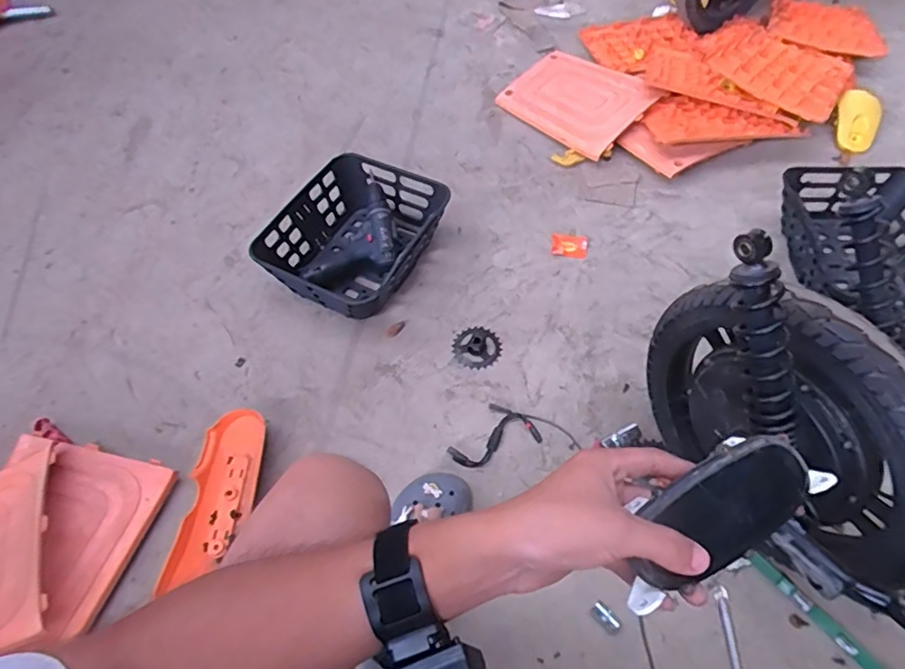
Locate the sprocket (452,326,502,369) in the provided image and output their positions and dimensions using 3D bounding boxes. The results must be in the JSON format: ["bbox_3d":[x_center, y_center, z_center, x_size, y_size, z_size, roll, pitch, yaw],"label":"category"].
[{"bbox_3d":[0.043,0.023,1.004,0.081,0.011,0.084,-1,57,1],"label":"sprocket"}]

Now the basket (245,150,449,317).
[{"bbox_3d":[-0.169,-0.183,1.082,0.259,0.131,0.325,18,59,13],"label":"basket"}]

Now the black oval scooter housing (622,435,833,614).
[{"bbox_3d":[0.164,0.111,0.356,0.148,0.025,0.055,-32,59,-10],"label":"black oval scooter housing"}]

